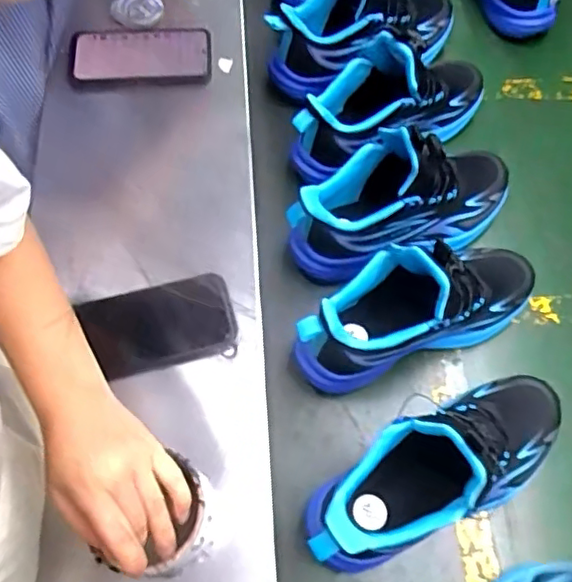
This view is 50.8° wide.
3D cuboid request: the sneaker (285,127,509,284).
[{"bbox_3d":[0.117,-0.094,0.598,0.236,0.146,0.088,-18,67,-10],"label":"sneaker"}]

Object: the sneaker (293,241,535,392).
[{"bbox_3d":[0.123,0.009,0.557,0.240,0.141,0.097,-19,67,-10],"label":"sneaker"}]

